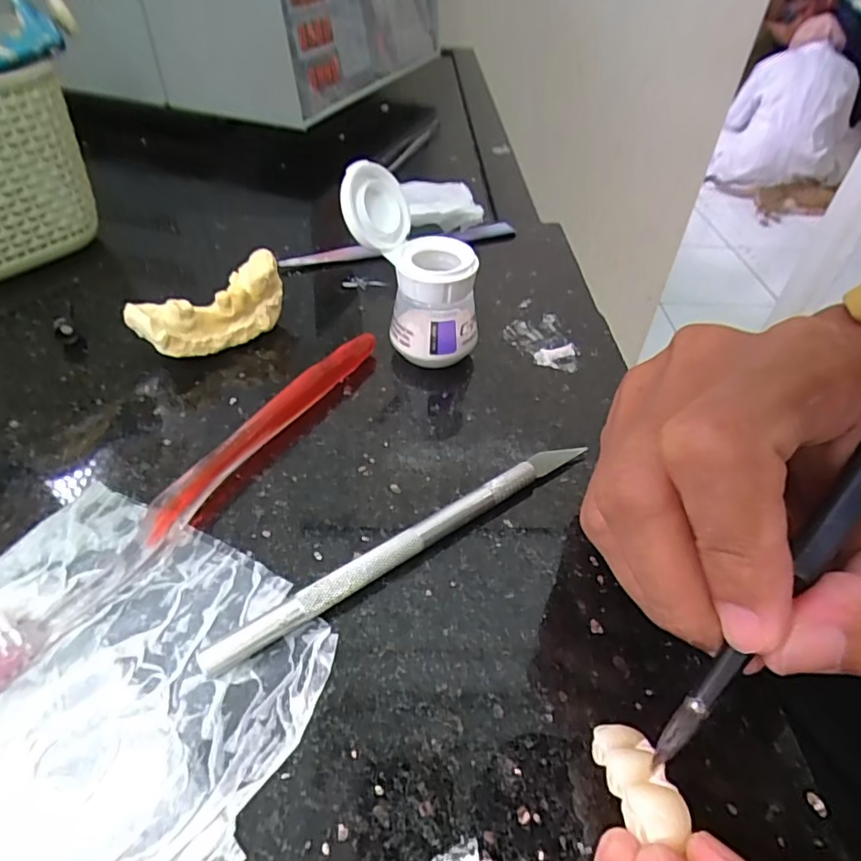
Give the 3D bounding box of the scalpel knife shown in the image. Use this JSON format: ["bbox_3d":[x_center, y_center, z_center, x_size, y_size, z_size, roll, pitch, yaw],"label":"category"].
[{"bbox_3d":[-0.003,0.034,0.171,0.135,0.009,0.007,-26,52,-27],"label":"scalpel knife"}]

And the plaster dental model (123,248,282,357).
[{"bbox_3d":[-0.091,-0.050,0.236,0.025,0.030,0.064,28,50,23],"label":"plaster dental model"}]

